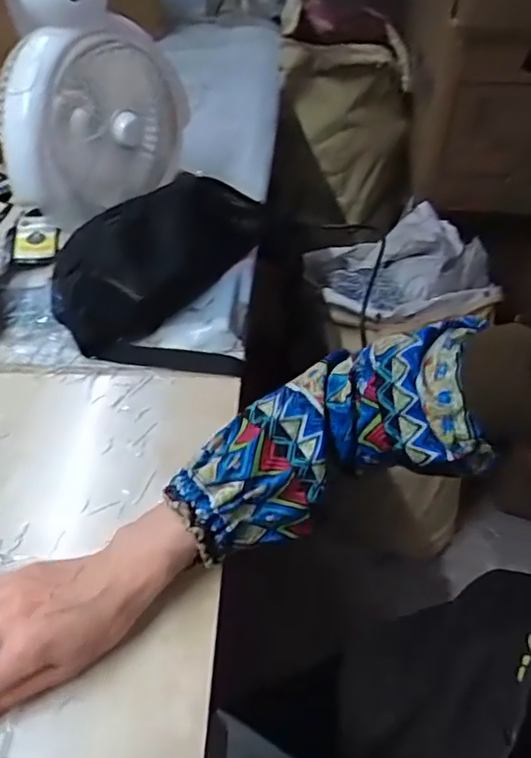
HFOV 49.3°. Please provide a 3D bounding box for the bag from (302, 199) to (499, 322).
[{"bbox_3d":[0.230,-0.192,0.964,0.312,0.118,0.221,-15,51,-13],"label":"bag"}]

